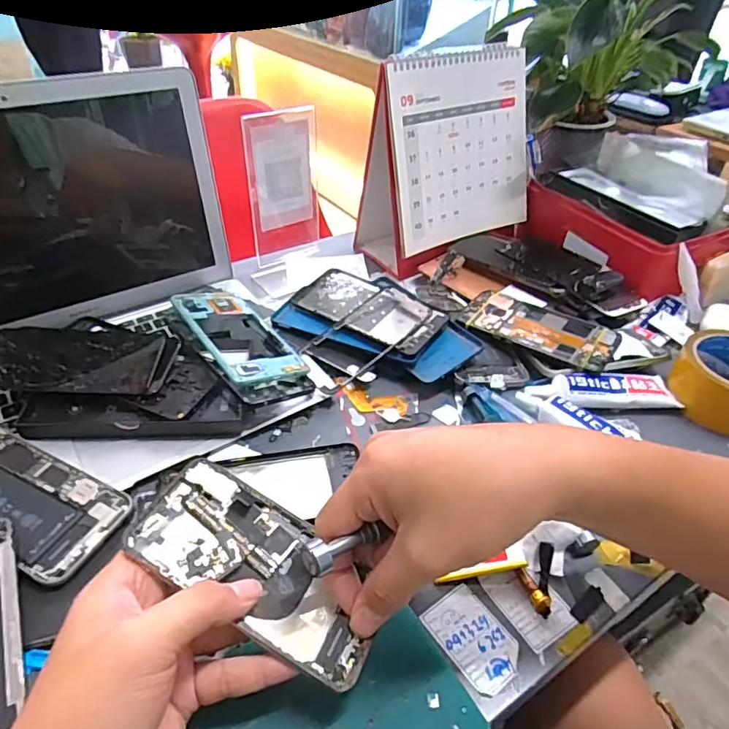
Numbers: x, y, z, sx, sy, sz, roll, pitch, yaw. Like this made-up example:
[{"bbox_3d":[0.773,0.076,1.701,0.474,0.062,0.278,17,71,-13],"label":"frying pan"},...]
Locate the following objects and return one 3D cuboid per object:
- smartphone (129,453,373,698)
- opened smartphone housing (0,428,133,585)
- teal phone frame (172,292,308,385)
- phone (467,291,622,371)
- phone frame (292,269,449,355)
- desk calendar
[{"bbox_3d":[-0.056,0.111,0.295,0.140,0.014,0.068,31,47,6],"label":"smartphone"},{"bbox_3d":[-0.245,0.091,0.373,0.149,0.005,0.075,23,41,11],"label":"opened smartphone housing"},{"bbox_3d":[-0.122,-0.031,0.511,0.079,0.008,0.162,-11,39,-38],"label":"teal phone frame"},{"bbox_3d":[0.181,-0.036,0.533,0.136,0.013,0.070,29,47,29],"label":"phone"},{"bbox_3d":[0.003,-0.059,0.550,0.157,0.006,0.073,27,56,30],"label":"phone frame"},{"bbox_3d":[0.102,-0.246,0.642,0.209,0.217,0.106,-21,45,-25],"label":"desk calendar"}]

